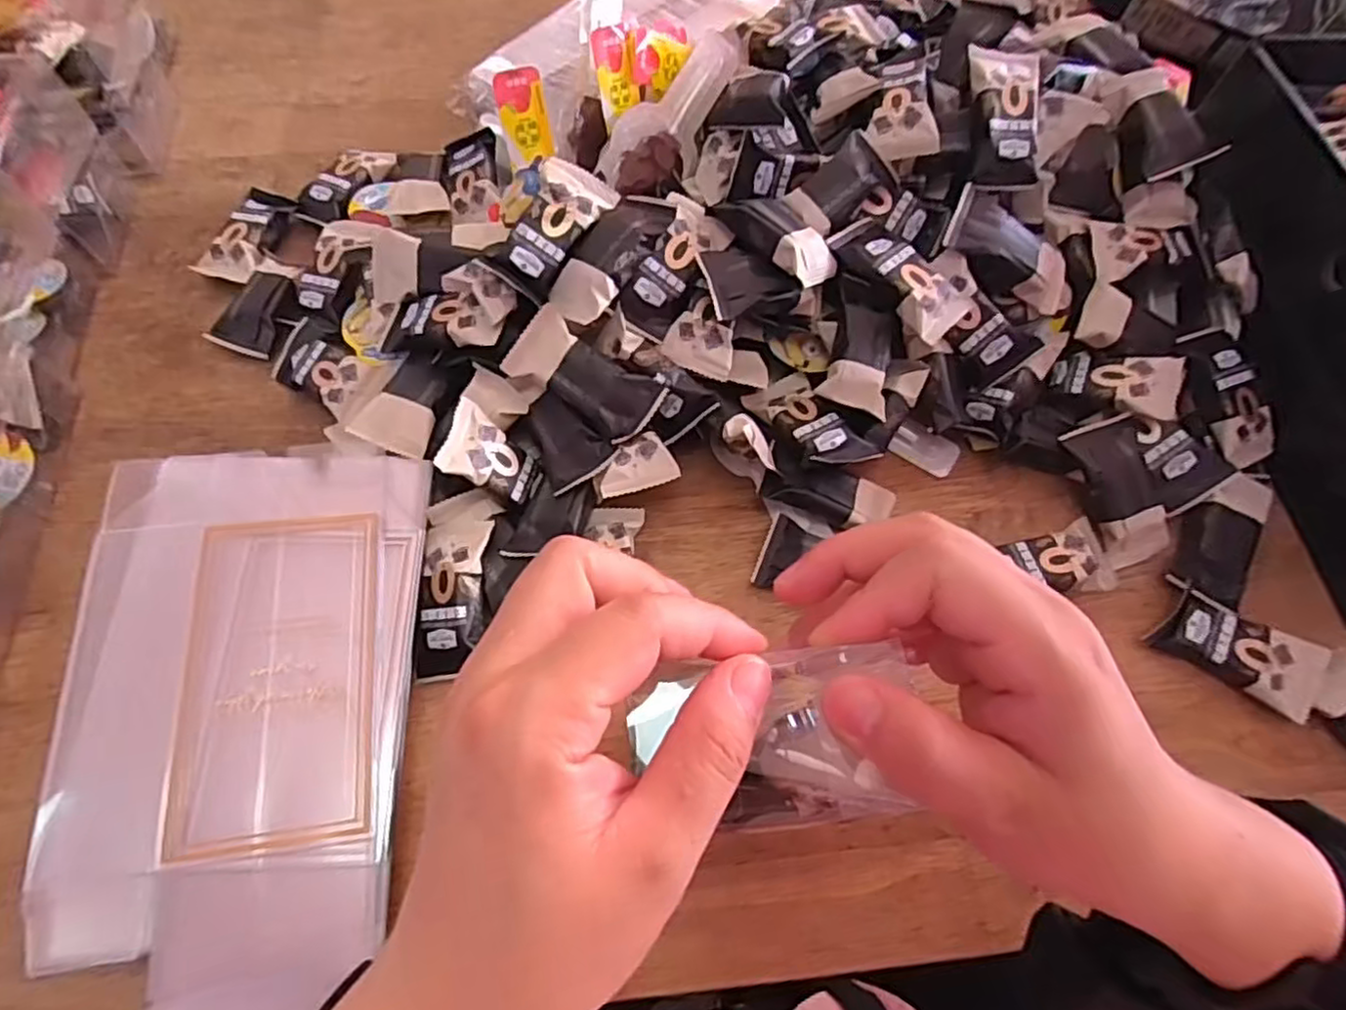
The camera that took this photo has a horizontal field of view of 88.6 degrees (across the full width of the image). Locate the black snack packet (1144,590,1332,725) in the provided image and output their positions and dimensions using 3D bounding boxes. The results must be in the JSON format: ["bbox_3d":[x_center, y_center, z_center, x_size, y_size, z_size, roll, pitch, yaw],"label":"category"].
[{"bbox_3d":[0.278,0.070,0.335,0.071,0.011,0.037,32,69,12],"label":"black snack packet"}]

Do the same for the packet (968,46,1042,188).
[{"bbox_3d":[0.177,-0.207,0.366,0.038,0.017,0.074,1,88,-1],"label":"packet"}]

